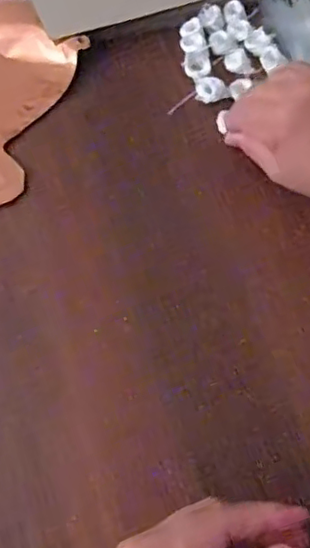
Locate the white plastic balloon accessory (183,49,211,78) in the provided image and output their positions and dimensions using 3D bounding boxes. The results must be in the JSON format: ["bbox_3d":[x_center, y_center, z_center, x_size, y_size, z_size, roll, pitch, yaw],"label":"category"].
[{"bbox_3d":[0.034,-0.169,0.461,0.021,0.008,0.024,-2,65,-1],"label":"white plastic balloon accessory"}]

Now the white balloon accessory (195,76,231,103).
[{"bbox_3d":[0.045,-0.145,0.449,0.025,0.013,0.019,-5,65,-3],"label":"white balloon accessory"}]

